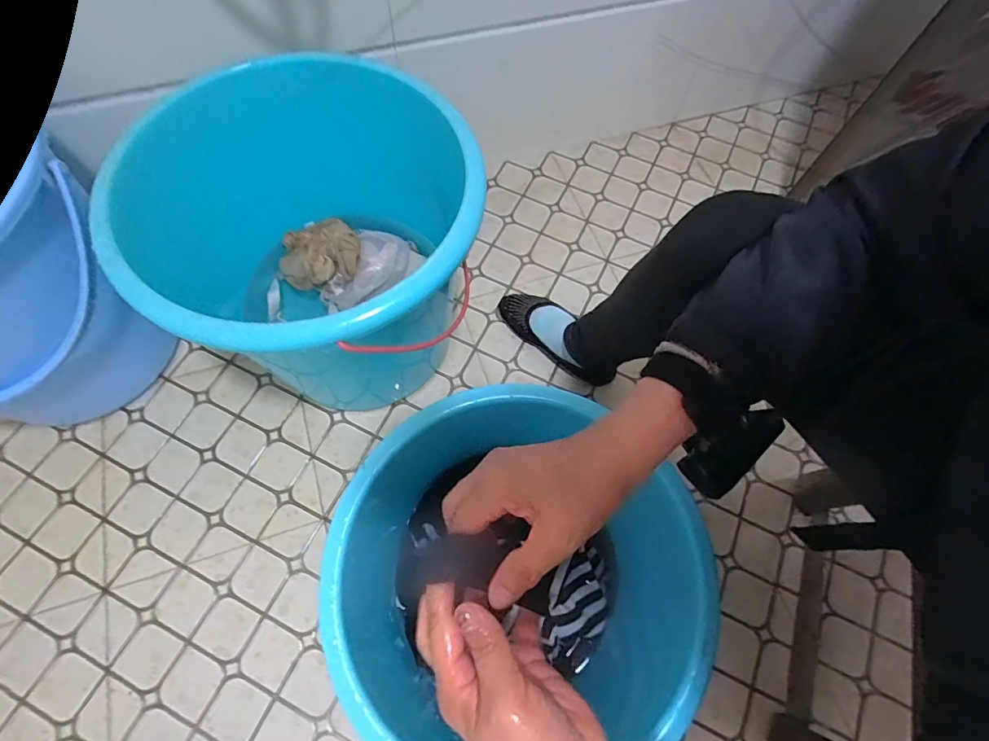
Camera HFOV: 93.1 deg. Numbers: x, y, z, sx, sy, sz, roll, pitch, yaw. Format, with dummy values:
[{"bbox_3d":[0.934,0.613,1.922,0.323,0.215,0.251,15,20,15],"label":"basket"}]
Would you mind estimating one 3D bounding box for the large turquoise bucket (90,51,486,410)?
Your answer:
[{"bbox_3d":[-0.205,-0.120,0.626,0.344,0.370,0.359,1,66,-3],"label":"large turquoise bucket"}]

